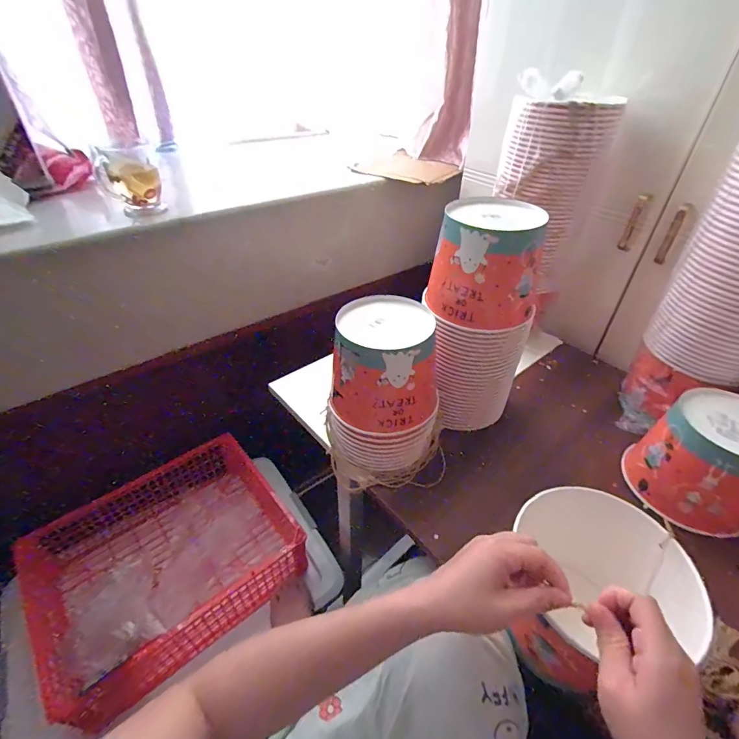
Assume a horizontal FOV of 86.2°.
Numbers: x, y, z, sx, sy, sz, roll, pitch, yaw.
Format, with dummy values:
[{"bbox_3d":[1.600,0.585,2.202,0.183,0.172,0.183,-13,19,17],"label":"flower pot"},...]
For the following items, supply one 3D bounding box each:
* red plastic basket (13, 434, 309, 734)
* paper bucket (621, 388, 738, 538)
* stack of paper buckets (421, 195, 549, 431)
[{"bbox_3d":[-0.425,0.400,0.845,0.505,0.133,0.388,-28,48,-30],"label":"red plastic basket"},{"bbox_3d":[0.454,0.125,0.537,0.131,0.127,0.150,-22,45,-25],"label":"paper bucket"},{"bbox_3d":[0.158,-0.065,0.598,0.156,0.328,0.142,15,42,17],"label":"stack of paper buckets"}]

